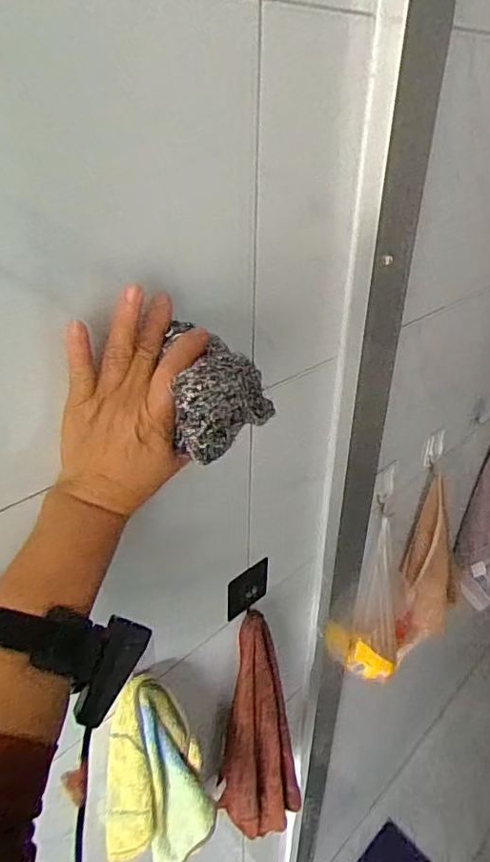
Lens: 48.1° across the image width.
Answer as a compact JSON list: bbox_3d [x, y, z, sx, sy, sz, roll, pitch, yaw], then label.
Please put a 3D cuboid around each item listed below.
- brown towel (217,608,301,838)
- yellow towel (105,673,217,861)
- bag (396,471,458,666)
[{"bbox_3d":[0.026,0.443,0.763,0.098,0.419,0.092,18,36,24],"label":"brown towel"},{"bbox_3d":[-0.102,0.400,0.610,0.116,0.262,0.085,-17,37,-27],"label":"yellow towel"},{"bbox_3d":[0.336,0.276,0.999,0.102,0.363,0.129,17,36,24],"label":"bag"}]

